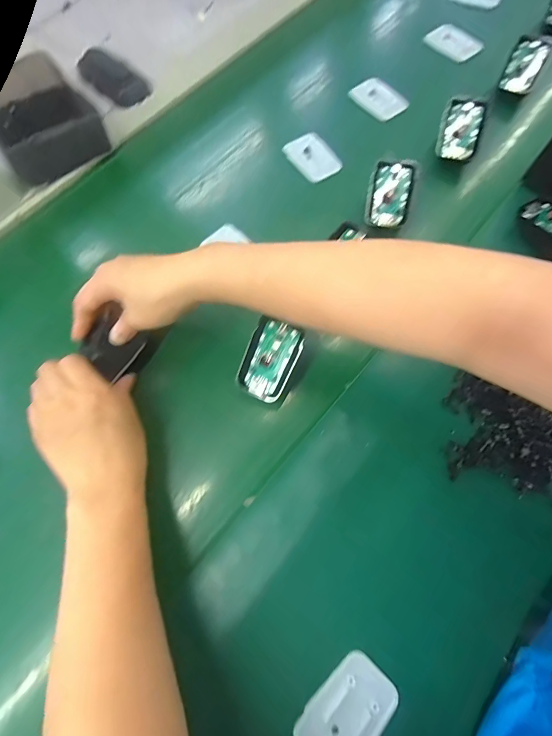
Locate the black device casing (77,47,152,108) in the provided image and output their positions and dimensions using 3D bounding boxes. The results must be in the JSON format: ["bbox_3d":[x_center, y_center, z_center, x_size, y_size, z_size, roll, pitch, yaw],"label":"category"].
[{"bbox_3d":[-0.212,-0.379,0.491,0.095,0.031,0.045,38,77,14],"label":"black device casing"}]

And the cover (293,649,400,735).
[{"bbox_3d":[0.049,0.237,0.256,0.045,0.004,0.070,41,78,15],"label":"cover"}]

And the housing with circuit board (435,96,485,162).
[{"bbox_3d":[0.205,-0.266,0.420,0.042,0.013,0.070,14,88,13],"label":"housing with circuit board"}]

